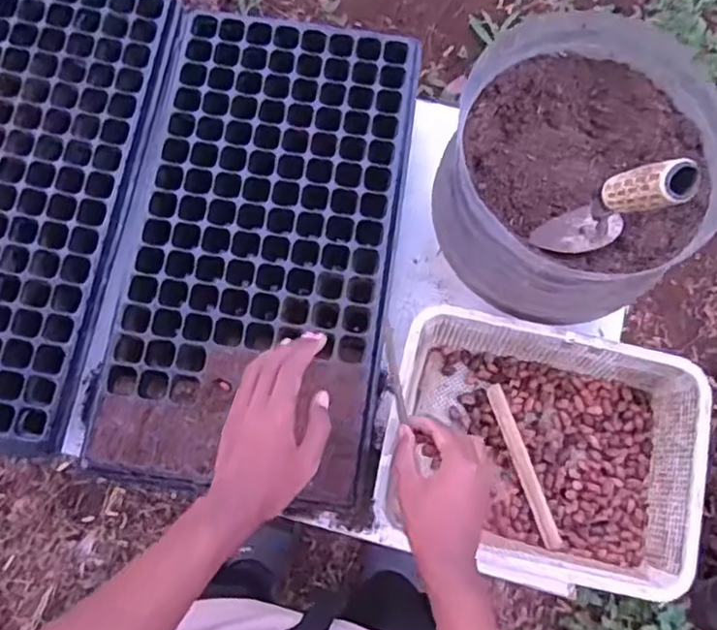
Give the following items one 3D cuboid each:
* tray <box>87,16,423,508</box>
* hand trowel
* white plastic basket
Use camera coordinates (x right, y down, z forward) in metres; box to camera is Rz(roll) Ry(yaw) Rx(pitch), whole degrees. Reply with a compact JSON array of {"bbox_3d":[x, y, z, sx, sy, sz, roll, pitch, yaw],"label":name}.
[{"bbox_3d":[-0.096,-0.082,0.693,0.277,0.034,0.511,10,78,2],"label":"tray"},{"bbox_3d":[0.195,-0.082,0.510,0.060,0.159,0.059,-37,78,-9],"label":"hand trowel"},{"bbox_3d":[0.172,0.126,0.634,0.282,0.084,0.217,13,78,3],"label":"white plastic basket"}]

